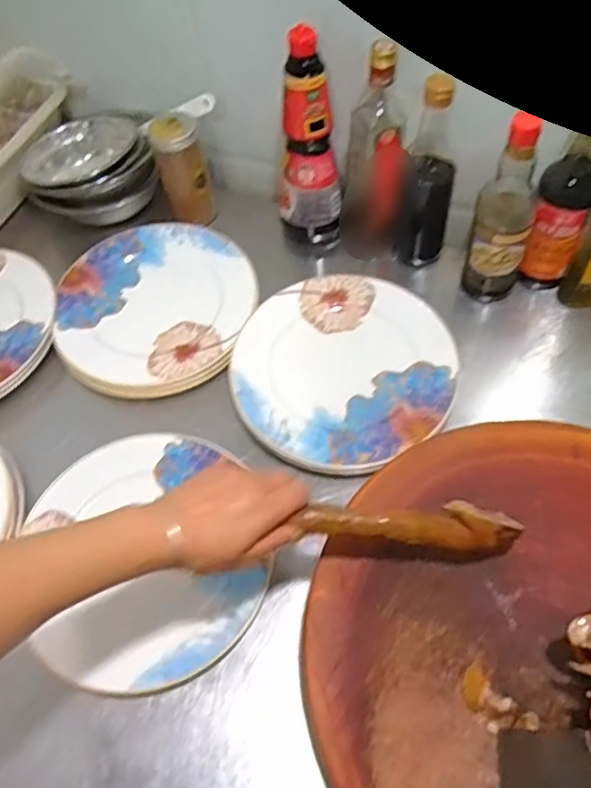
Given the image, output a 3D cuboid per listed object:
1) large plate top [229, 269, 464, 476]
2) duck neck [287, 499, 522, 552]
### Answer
[{"bbox_3d":[0.057,-0.035,0.717,0.245,0.023,0.243,-2,57,4],"label":"large plate top"},{"bbox_3d":[0.096,0.102,0.502,0.173,0.019,0.040,4,57,-3],"label":"duck neck"}]

